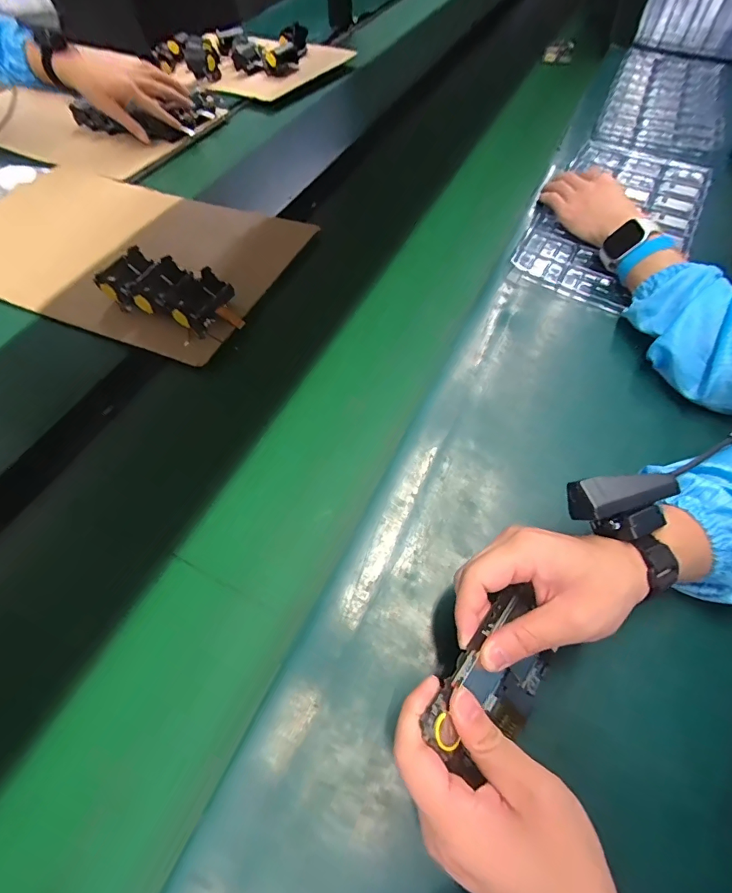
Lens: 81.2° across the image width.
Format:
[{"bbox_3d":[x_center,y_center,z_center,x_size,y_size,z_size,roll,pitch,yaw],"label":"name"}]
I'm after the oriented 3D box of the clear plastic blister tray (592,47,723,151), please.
[{"bbox_3d":[0.583,-0.692,0.836,0.193,0.028,0.423,20,61,15],"label":"clear plastic blister tray"}]

